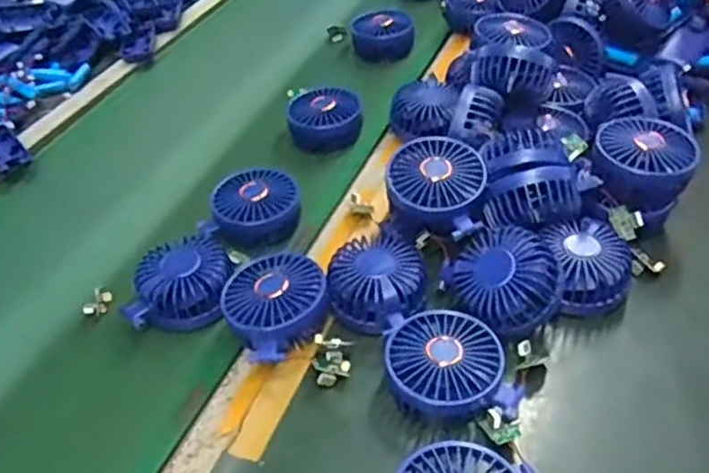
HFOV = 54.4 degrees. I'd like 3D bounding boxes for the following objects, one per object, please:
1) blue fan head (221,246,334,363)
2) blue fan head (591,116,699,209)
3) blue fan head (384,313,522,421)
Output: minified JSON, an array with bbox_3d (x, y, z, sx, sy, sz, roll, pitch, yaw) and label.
[{"bbox_3d":[-0.065,0.061,0.586,0.085,0.052,0.089,-3,41,3],"label":"blue fan head"},{"bbox_3d":[0.267,-0.070,0.642,0.090,0.050,0.089,8,43,15],"label":"blue fan head"},{"bbox_3d":[0.074,0.101,0.527,0.094,0.035,0.091,-12,42,-8],"label":"blue fan head"}]

